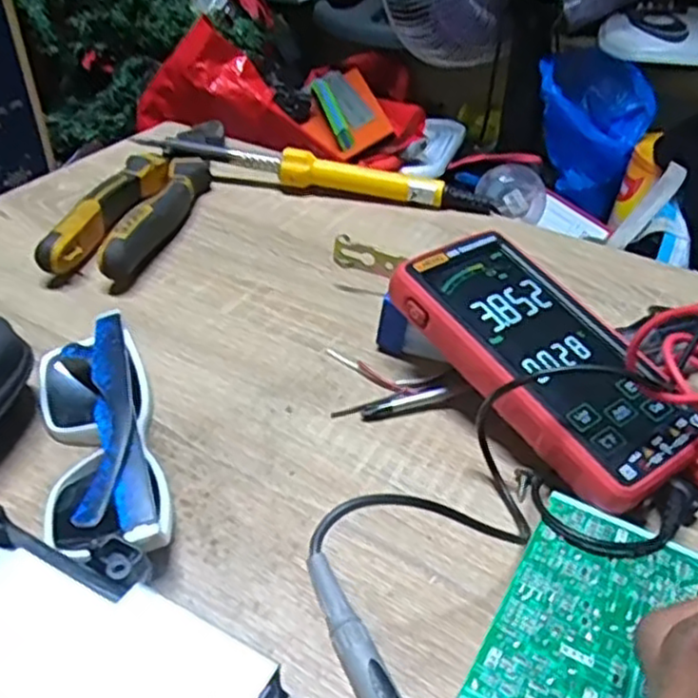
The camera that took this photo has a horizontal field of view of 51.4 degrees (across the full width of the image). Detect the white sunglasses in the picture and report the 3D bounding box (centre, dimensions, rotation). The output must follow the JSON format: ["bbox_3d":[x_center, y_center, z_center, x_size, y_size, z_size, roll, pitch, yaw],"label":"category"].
[{"bbox_3d":[-0.109,0.035,0.312,0.048,0.041,0.139,-13,40,-16],"label":"white sunglasses"}]

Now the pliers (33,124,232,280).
[{"bbox_3d":[-0.137,-0.113,0.512,0.057,0.031,0.222,7,39,8],"label":"pliers"}]

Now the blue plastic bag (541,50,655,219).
[{"bbox_3d":[0.369,-0.335,1.130,0.164,0.204,0.165,29,46,31],"label":"blue plastic bag"}]

